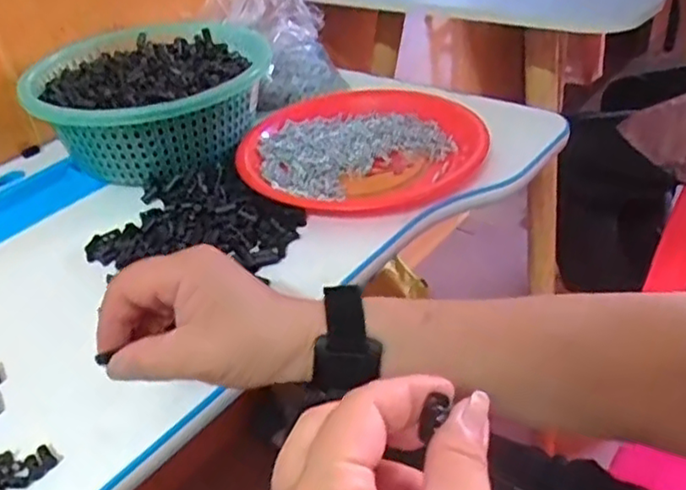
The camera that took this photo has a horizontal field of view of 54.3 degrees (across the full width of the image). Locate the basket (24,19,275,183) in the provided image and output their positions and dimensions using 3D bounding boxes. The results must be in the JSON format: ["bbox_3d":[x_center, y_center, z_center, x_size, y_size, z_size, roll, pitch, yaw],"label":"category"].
[{"bbox_3d":[-0.193,-0.156,0.691,0.232,0.084,0.246,-16,36,-14],"label":"basket"}]

